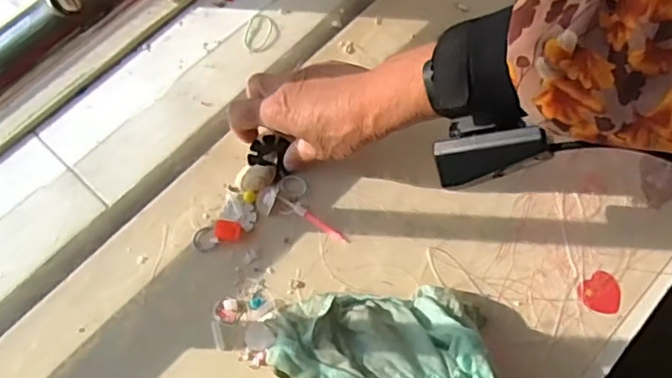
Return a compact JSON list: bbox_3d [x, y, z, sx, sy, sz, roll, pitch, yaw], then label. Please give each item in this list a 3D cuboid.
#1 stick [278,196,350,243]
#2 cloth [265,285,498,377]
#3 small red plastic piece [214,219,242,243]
[{"bbox_3d":[-0.018,0.024,0.485,0.065,0.004,0.008,35,73,10],"label":"stick"},{"bbox_3d":[0.036,0.132,0.416,0.157,0.065,0.129,1,70,-2],"label":"cloth"},{"bbox_3d":[-0.084,0.033,0.473,0.020,0.006,0.016,12,87,3],"label":"small red plastic piece"}]

